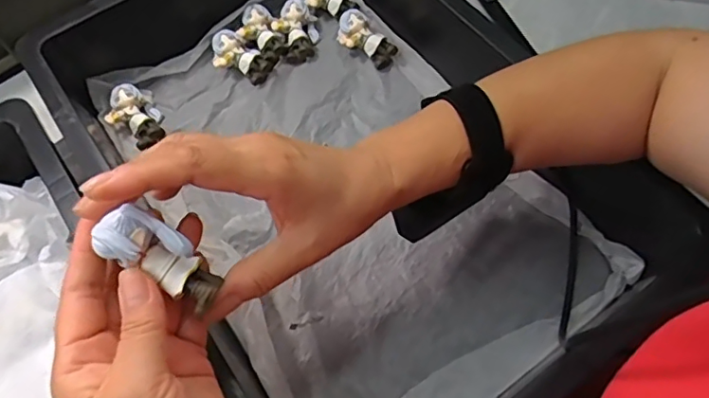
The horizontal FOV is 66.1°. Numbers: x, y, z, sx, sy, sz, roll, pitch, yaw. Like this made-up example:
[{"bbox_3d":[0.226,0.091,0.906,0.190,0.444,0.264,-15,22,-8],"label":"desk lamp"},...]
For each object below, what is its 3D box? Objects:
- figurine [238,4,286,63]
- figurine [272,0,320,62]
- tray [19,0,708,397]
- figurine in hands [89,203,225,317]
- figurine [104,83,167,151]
[{"bbox_3d":[-0.089,-0.158,0.519,0.035,0.019,0.056,-30,66,-12],"label":"figurine"},{"bbox_3d":[-0.056,-0.164,0.526,0.041,0.025,0.060,-8,64,-1],"label":"figurine"},{"bbox_3d":[-0.024,-0.044,0.427,0.313,0.096,0.465,-33,67,-13],"label":"tray"},{"bbox_3d":[-0.087,0.026,0.248,0.057,0.016,0.024,41,68,-17],"label":"figurine in hands"},{"bbox_3d":[-0.192,-0.072,0.482,0.057,0.024,0.038,34,70,17],"label":"figurine"}]

